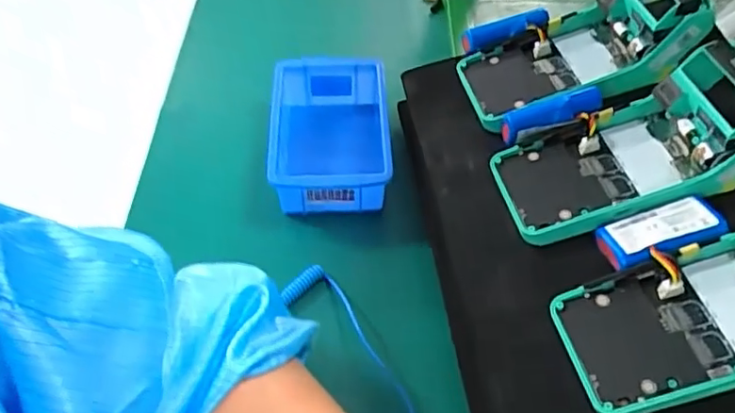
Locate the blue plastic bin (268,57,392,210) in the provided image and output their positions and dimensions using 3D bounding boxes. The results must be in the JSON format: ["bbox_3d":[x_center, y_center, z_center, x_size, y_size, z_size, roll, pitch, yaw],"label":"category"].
[{"bbox_3d":[-0.030,-0.054,0.502,0.095,0.076,0.136,-2,54,-2],"label":"blue plastic bin"}]

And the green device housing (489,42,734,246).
[{"bbox_3d":[0.173,-0.033,0.380,0.169,0.057,0.079,-24,52,16],"label":"green device housing"}]

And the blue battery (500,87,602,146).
[{"bbox_3d":[0.130,-0.064,0.408,0.070,0.023,0.021,-18,52,14],"label":"blue battery"}]

